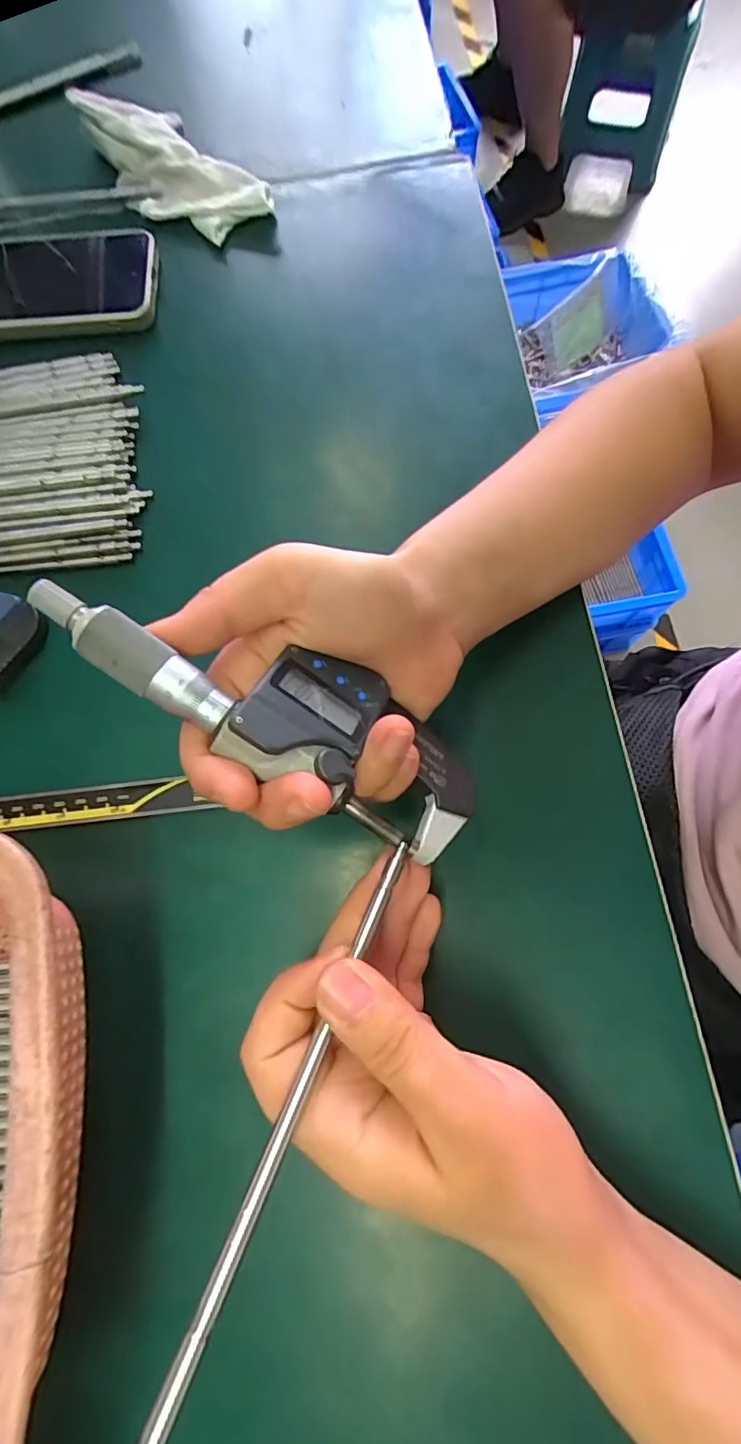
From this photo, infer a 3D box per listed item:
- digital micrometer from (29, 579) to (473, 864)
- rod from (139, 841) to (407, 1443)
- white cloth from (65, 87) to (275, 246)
[{"bbox_3d":[-0.029,-0.004,0.178,0.156,0.023,0.051,25,72,-17],"label":"digital micrometer"},{"bbox_3d":[-0.022,0.108,0.149,0.005,0.004,0.163,24,64,6],"label":"rod"},{"bbox_3d":[-0.130,-0.361,0.353,0.066,0.032,0.146,-35,74,-8],"label":"white cloth"}]

